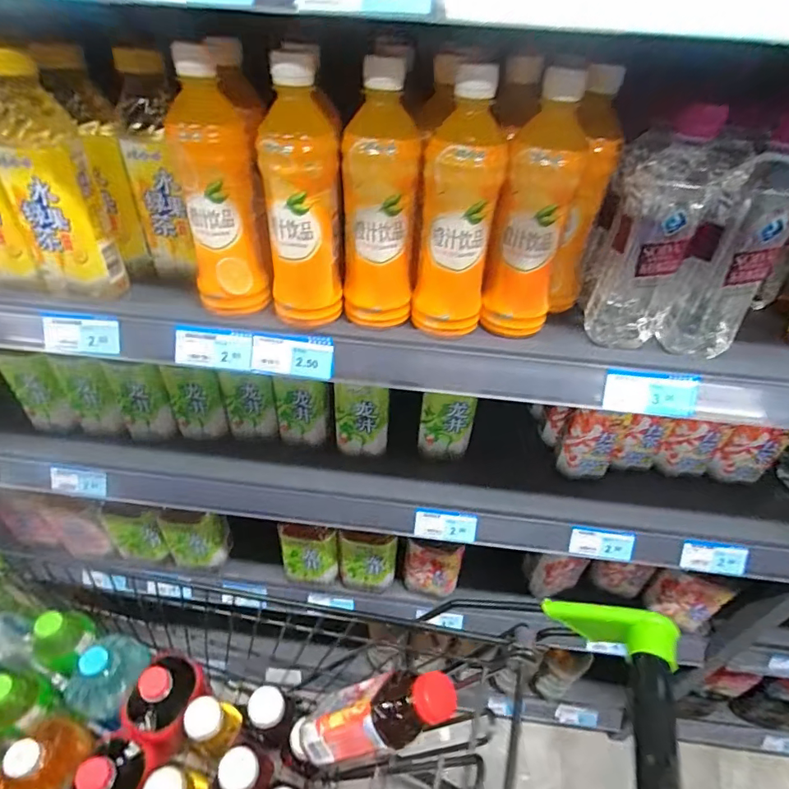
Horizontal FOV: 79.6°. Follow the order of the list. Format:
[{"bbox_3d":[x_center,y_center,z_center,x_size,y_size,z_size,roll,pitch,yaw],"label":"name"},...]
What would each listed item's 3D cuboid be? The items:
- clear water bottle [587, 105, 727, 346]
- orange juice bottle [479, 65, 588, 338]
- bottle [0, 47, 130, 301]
[{"bbox_3d":[0.223,-0.143,0.419,0.072,0.187,0.078,20,46,17],"label":"clear water bottle"},{"bbox_3d":[0.121,-0.150,0.408,0.068,0.197,0.061,16,45,14],"label":"orange juice bottle"},{"bbox_3d":[-0.305,-0.180,0.421,0.081,0.187,0.070,-24,49,-25],"label":"bottle"}]

